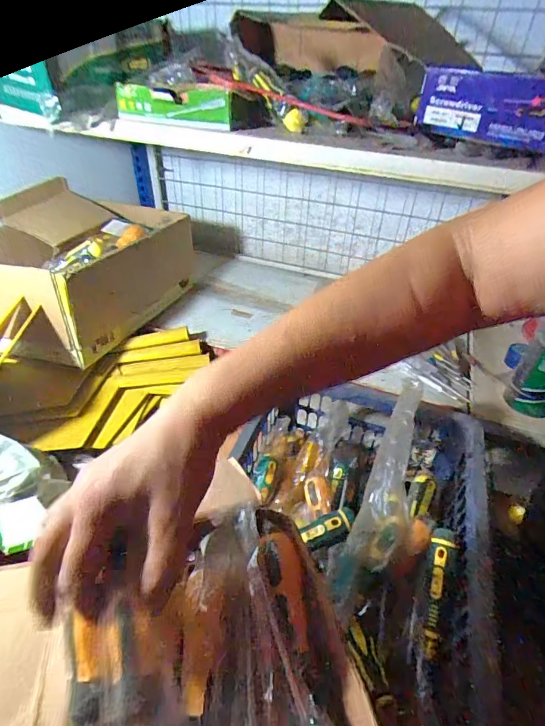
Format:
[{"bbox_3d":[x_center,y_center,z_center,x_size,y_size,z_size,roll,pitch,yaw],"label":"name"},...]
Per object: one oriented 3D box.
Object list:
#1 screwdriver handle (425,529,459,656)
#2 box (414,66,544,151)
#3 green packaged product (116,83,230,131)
[{"bbox_3d":[0.186,0.252,0.452,0.027,0.022,0.127,14,62,15],"label":"screwdriver handle"},{"bbox_3d":[0.267,-0.315,0.497,0.179,0.069,0.024,23,43,25],"label":"box"},{"bbox_3d":[-0.142,-0.360,0.570,0.168,0.045,0.039,8,39,7],"label":"green packaged product"}]

